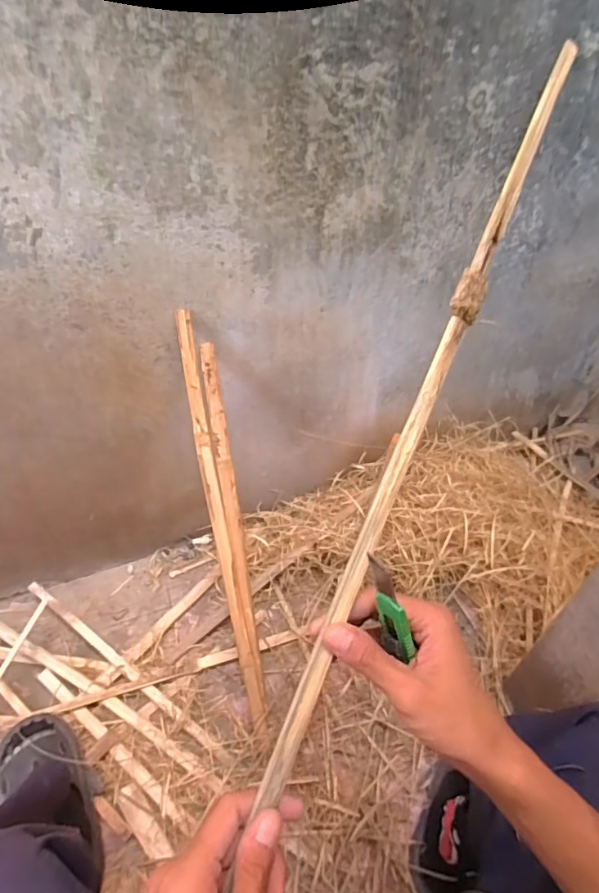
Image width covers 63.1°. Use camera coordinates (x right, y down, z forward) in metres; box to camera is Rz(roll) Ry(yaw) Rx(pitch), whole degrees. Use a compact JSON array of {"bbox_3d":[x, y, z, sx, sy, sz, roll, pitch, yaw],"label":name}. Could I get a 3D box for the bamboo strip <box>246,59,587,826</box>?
[{"bbox_3d":[0.099,-0.050,0.357,0.019,0.012,0.592,21,80,18],"label":"bamboo strip"}]

